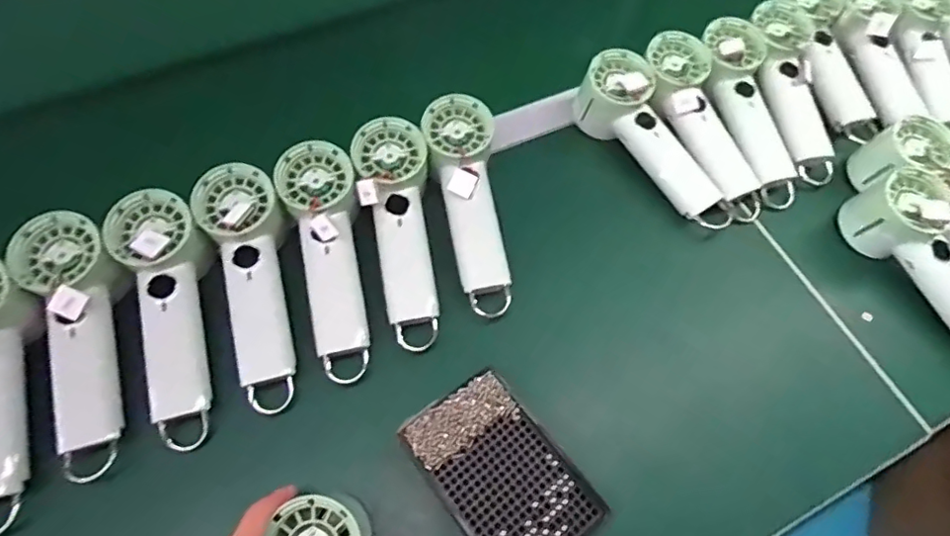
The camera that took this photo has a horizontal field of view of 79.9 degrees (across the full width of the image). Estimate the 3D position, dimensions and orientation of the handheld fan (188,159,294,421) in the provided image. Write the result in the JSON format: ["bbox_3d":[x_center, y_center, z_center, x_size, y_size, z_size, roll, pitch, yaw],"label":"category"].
[{"bbox_3d":[-0.182,0.015,0.473,0.062,0.044,0.199,-12,80,-10],"label":"handheld fan"}]

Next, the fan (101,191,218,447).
[{"bbox_3d":[-0.239,0.036,0.448,0.063,0.038,0.201,-13,79,-10],"label":"fan"}]

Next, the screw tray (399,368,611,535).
[{"bbox_3d":[0.021,0.152,0.419,0.089,0.025,0.138,-33,69,-19],"label":"screw tray"}]

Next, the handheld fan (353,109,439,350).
[{"bbox_3d":[-0.063,-0.032,0.486,0.060,0.038,0.199,-8,78,-8],"label":"handheld fan"}]

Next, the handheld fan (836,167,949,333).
[{"bbox_3d":[0.421,0.001,0.501,0.067,0.064,0.197,-29,68,-17],"label":"handheld fan"}]

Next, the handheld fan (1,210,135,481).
[{"bbox_3d":[-0.301,0.055,0.434,0.067,0.043,0.205,-15,80,-11],"label":"handheld fan"}]

